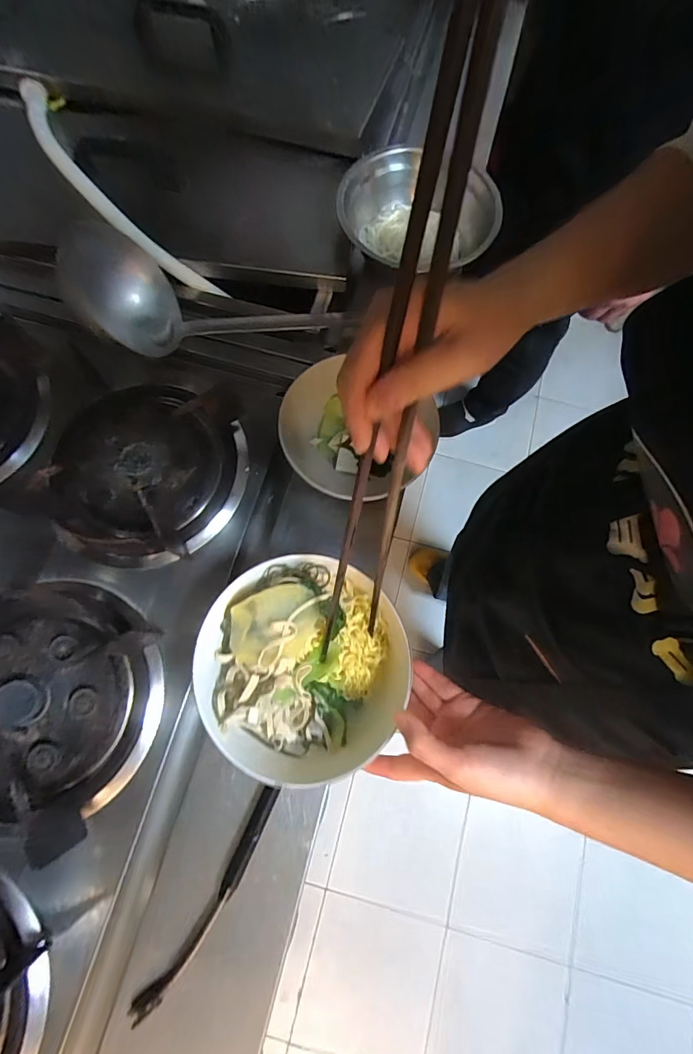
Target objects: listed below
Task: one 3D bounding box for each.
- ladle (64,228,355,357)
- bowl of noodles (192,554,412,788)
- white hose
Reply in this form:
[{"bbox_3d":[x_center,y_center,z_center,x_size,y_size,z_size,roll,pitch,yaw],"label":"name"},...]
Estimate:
[{"bbox_3d":[-0.149,-0.241,0.471,0.304,0.085,0.114,9,74,1],"label":"ladle"},{"bbox_3d":[-0.037,0.115,0.367,0.176,0.059,0.168,0,74,-1],"label":"bowl of noodles"},{"bbox_3d":[-0.298,-0.413,0.526,0.348,0.021,0.085,46,43,-1],"label":"white hose"}]

